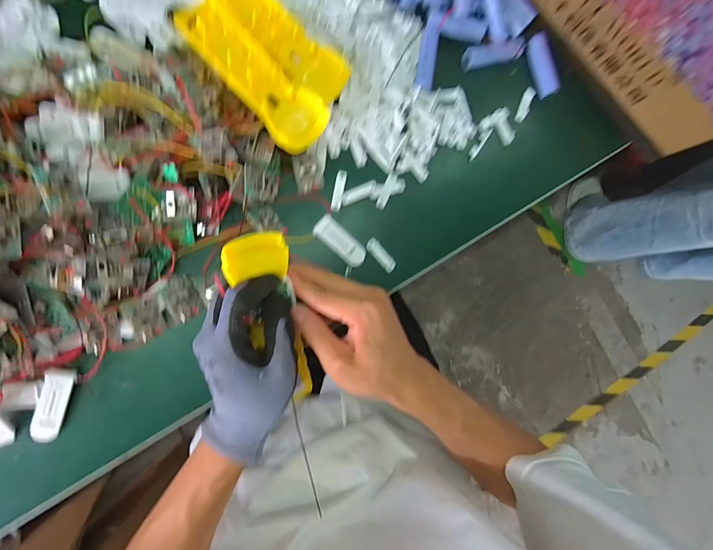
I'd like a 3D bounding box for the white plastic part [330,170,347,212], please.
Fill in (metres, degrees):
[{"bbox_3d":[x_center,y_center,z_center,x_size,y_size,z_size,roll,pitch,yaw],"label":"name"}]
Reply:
[{"bbox_3d":[-0.018,-0.086,0.355,0.010,0.005,0.042,11,84,-8],"label":"white plastic part"}]

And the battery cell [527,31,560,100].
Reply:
[{"bbox_3d":[0.207,-0.234,0.393,0.019,0.022,0.069,-14,88,-10],"label":"battery cell"}]

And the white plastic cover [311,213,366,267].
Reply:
[{"bbox_3d":[-0.016,-0.033,0.350,0.058,0.006,0.025,43,81,-4],"label":"white plastic cover"}]

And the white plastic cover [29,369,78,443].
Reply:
[{"bbox_3d":[-0.260,0.111,0.297,0.019,0.011,0.062,17,84,-8],"label":"white plastic cover"}]

